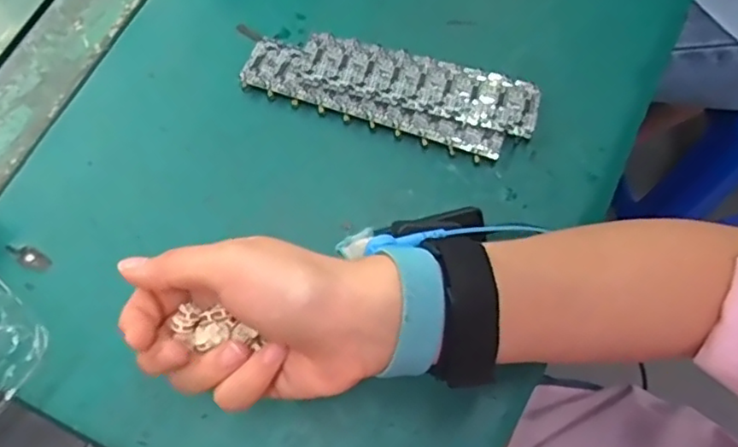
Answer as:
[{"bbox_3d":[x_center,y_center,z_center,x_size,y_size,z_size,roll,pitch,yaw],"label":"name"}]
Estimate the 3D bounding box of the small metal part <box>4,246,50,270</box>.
[{"bbox_3d":[-0.183,0.017,0.336,0.026,0.004,0.011,21,71,6],"label":"small metal part"}]

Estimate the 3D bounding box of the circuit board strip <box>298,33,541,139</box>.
[{"bbox_3d":[0.029,-0.082,0.370,0.139,0.008,0.037,13,71,3],"label":"circuit board strip"}]

